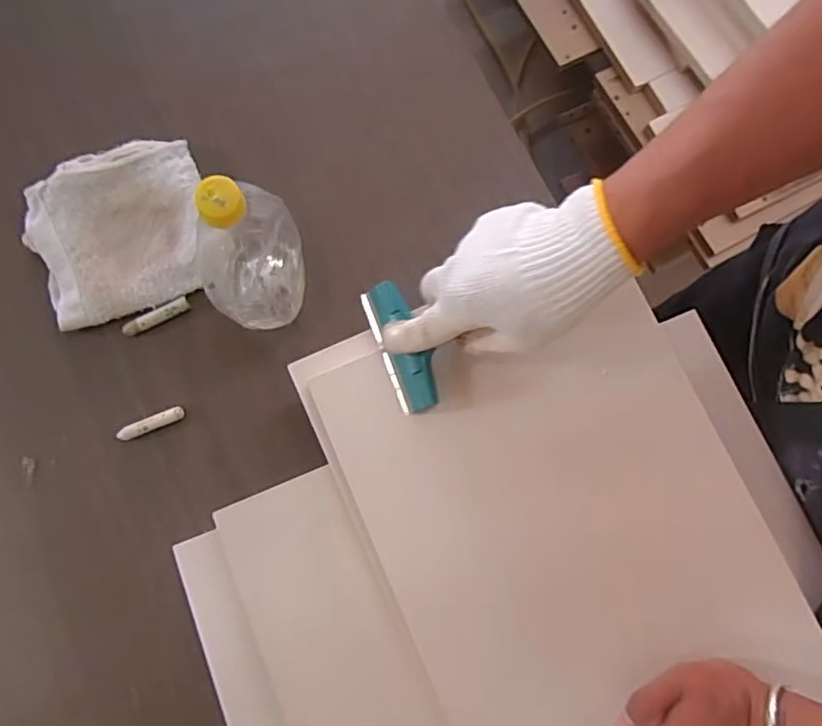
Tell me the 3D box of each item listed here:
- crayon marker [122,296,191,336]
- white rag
[{"bbox_3d":[-0.239,-0.043,0.560,0.065,0.008,0.014,-29,80,-7],"label":"crayon marker"},{"bbox_3d":[-0.274,-0.129,0.570,0.169,0.033,0.161,-18,79,-5],"label":"white rag"}]

